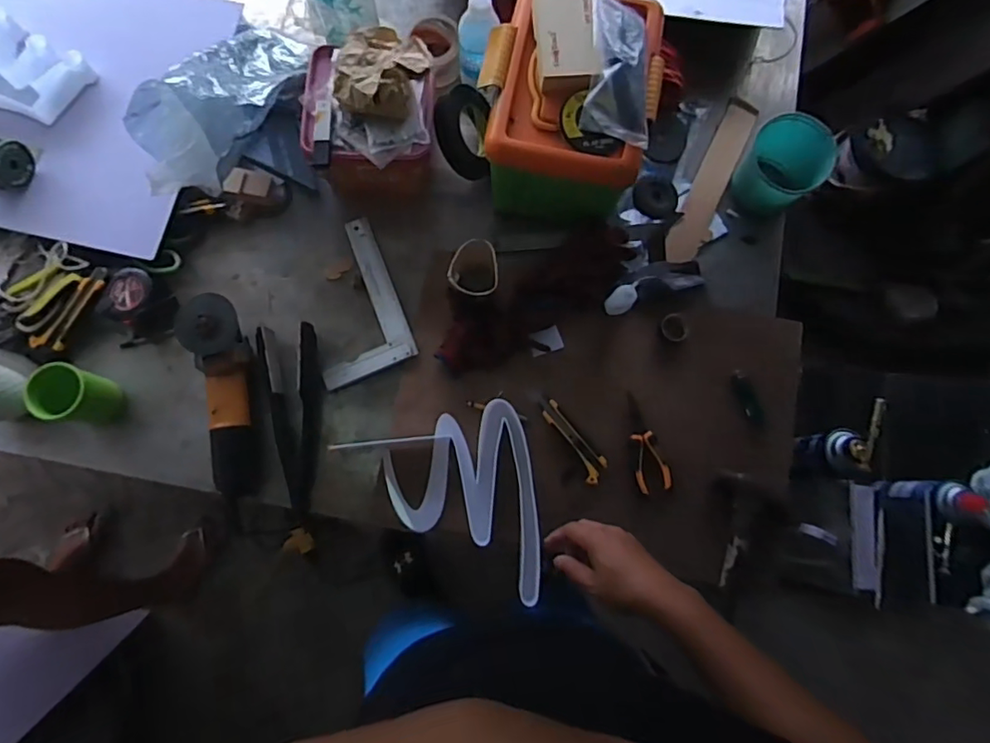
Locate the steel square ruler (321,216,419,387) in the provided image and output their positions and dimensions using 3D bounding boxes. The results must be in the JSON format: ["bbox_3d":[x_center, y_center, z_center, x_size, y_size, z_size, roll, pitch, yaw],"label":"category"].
[{"bbox_3d":[-0.228,-0.113,0.871,0.143,0.015,0.249,-21,79,-6],"label":"steel square ruler"}]

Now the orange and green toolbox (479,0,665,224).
[{"bbox_3d":[0.103,-0.383,0.841,0.245,0.173,0.270,11,77,1],"label":"orange and green toolbox"}]

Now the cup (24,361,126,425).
[{"bbox_3d":[-0.587,0.034,0.790,0.069,0.102,0.073,0,77,-1],"label":"cup"}]

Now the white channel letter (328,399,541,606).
[{"bbox_3d":[-0.051,0.197,0.788,0.238,0.042,0.275,-17,78,-5],"label":"white channel letter"}]

